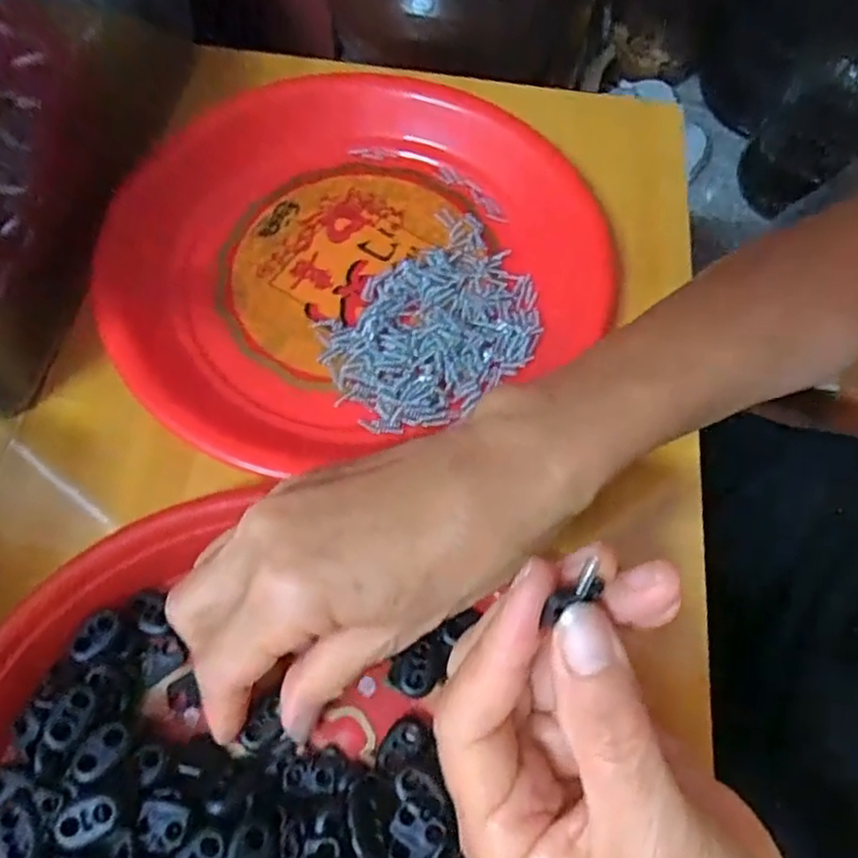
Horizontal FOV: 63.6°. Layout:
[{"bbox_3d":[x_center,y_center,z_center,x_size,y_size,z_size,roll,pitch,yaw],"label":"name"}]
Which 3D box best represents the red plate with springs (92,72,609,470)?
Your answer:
[{"bbox_3d":[-0.038,-0.092,0.335,0.229,0.027,0.199,-24,67,-13],"label":"red plate with springs"}]

